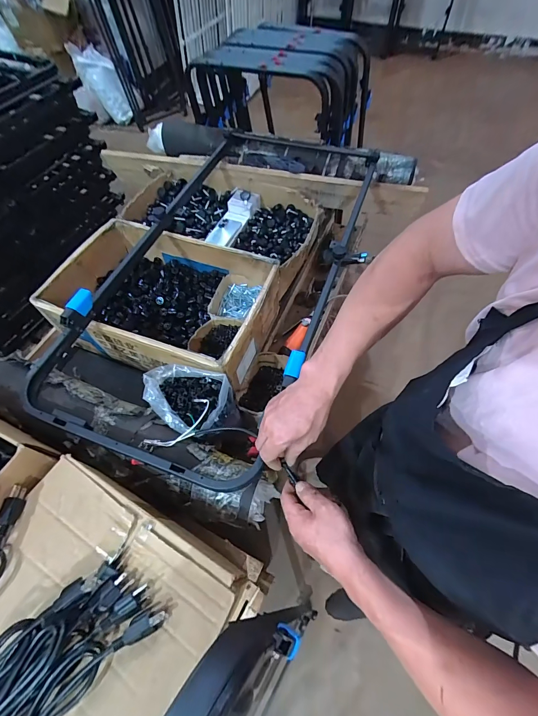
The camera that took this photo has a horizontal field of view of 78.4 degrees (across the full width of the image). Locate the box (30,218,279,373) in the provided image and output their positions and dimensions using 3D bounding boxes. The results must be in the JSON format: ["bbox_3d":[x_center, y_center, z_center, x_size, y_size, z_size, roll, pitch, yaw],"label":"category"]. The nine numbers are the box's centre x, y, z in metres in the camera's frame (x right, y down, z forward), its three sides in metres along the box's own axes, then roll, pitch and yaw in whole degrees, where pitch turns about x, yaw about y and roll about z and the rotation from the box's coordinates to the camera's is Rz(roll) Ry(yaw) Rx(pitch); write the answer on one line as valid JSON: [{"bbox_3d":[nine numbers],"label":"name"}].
[{"bbox_3d":[-0.277,-0.169,0.861,0.551,0.148,0.364,20,62,13],"label":"box"}]

